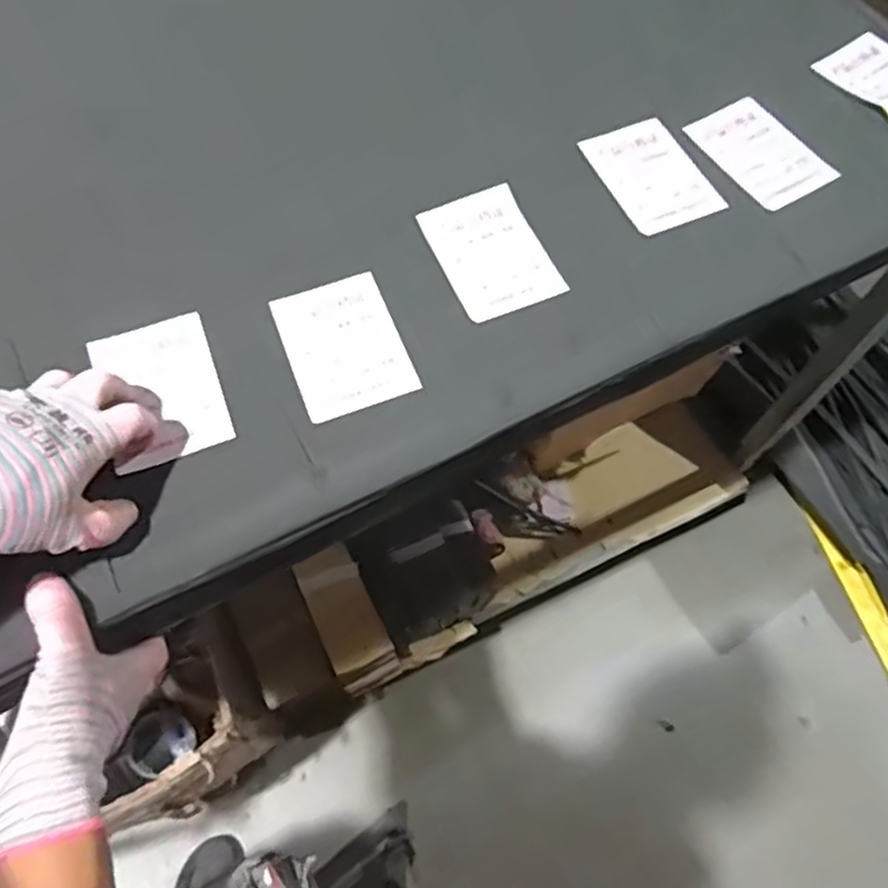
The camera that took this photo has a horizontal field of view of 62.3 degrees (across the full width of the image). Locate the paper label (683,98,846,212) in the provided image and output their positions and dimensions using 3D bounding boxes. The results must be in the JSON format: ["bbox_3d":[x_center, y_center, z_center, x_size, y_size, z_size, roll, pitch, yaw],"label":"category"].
[{"bbox_3d":[0.256,-0.236,0.595,0.075,0.004,0.103,-31,72,-14],"label":"paper label"}]

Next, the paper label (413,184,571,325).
[{"bbox_3d":[0.033,-0.141,0.542,0.075,0.007,0.101,-24,72,-12],"label":"paper label"}]

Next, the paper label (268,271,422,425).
[{"bbox_3d":[-0.069,-0.068,0.507,0.077,0.005,0.102,-19,68,-11],"label":"paper label"}]

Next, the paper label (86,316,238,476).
[{"bbox_3d":[-0.187,-0.037,0.486,0.073,0.006,0.104,-19,66,-11],"label":"paper label"}]

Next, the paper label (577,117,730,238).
[{"bbox_3d":[0.164,-0.213,0.583,0.074,0.004,0.103,-23,69,-9],"label":"paper label"}]

